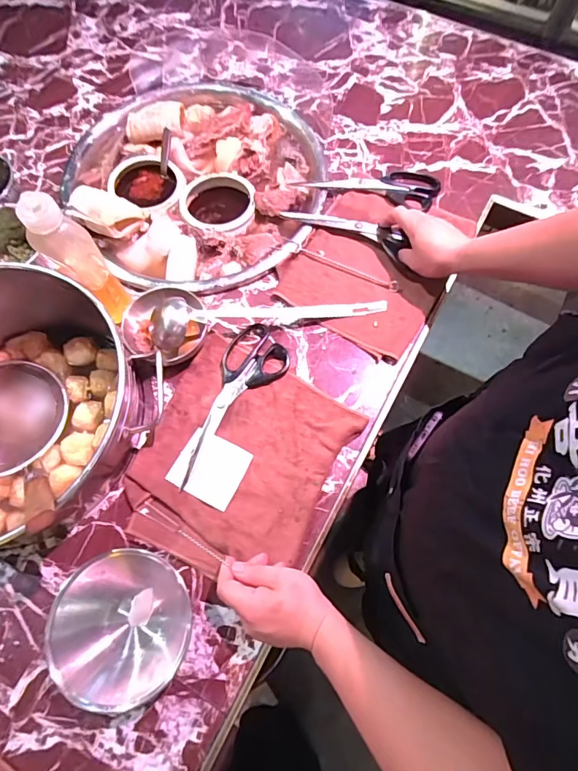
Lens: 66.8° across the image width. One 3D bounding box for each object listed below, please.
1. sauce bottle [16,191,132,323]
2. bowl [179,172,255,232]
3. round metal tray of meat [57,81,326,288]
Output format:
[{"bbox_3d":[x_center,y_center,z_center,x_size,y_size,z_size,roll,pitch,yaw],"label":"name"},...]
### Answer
[{"bbox_3d":[-0.262,-0.149,0.561,0.041,0.217,0.050,33,73,13],"label":"sauce bottle"},{"bbox_3d":[-0.118,-0.299,0.739,0.119,0.045,0.126,0,69,1],"label":"bowl"},{"bbox_3d":[-0.152,-0.355,0.734,0.406,0.042,0.439,0,69,1],"label":"round metal tray of meat"}]

